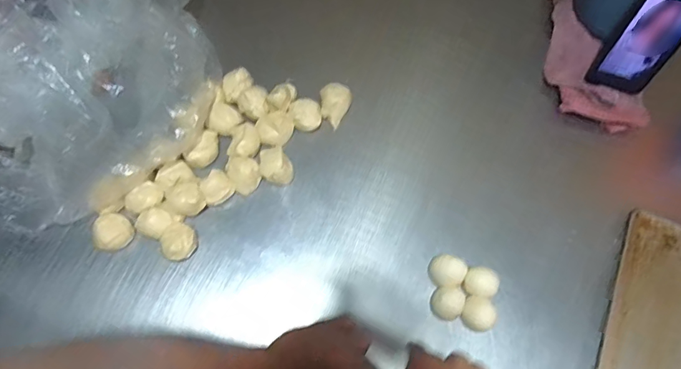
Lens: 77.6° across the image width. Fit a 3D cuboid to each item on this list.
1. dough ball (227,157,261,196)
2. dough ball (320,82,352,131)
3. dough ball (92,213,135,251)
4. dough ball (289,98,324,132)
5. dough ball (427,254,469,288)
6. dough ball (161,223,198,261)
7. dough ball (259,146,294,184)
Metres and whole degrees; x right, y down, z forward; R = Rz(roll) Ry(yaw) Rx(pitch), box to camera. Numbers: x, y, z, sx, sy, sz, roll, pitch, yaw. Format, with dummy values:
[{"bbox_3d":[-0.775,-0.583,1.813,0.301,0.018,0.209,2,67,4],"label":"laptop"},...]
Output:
[{"bbox_3d":[-0.122,-0.014,0.535,0.037,0.028,0.046,-28,72,-11],"label":"dough ball"},{"bbox_3d":[-0.006,-0.108,0.580,0.040,0.033,0.055,1,69,-1],"label":"dough ball"},{"bbox_3d":[-0.269,0.058,0.506,0.037,0.038,0.038,-7,70,-4],"label":"dough ball"},{"bbox_3d":[-0.046,-0.091,0.567,0.044,0.033,0.037,-1,69,-1],"label":"dough ball"},{"bbox_3d":[0.126,0.104,0.503,0.040,0.037,0.035,2,69,0],"label":"dough ball"},{"bbox_3d":[-0.192,0.068,0.500,0.034,0.034,0.041,29,72,10],"label":"dough ball"},{"bbox_3d":[-0.081,-0.023,0.540,0.040,0.034,0.041,0,69,-1],"label":"dough ball"}]

